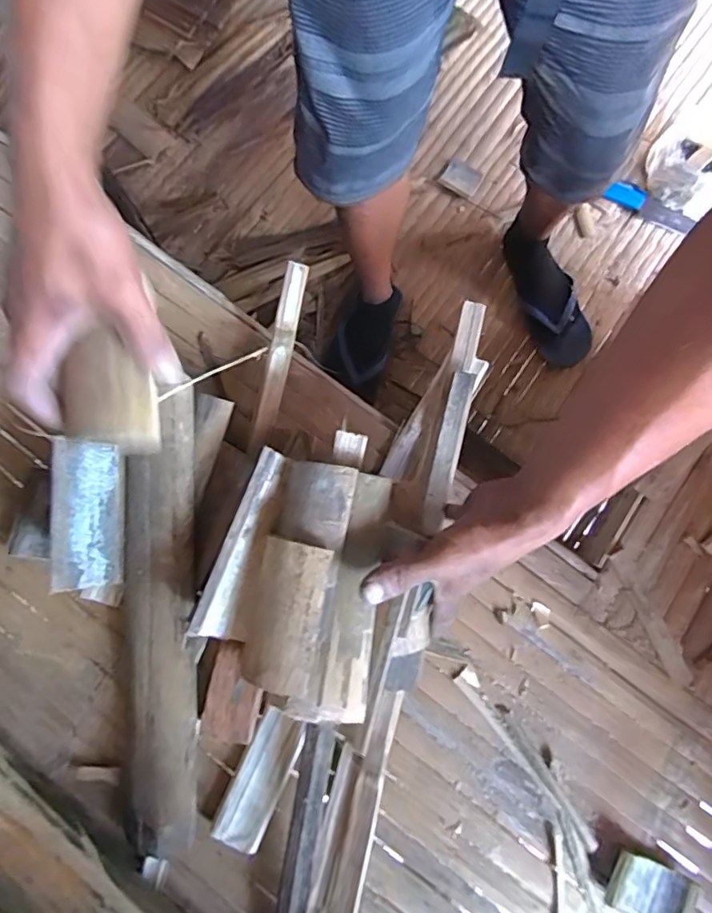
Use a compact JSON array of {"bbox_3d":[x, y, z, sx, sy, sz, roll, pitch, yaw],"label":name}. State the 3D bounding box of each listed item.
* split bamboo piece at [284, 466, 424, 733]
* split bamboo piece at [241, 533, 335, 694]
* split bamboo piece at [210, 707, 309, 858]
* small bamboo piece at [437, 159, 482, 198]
[{"bbox_3d":[0.001,0.104,0.408,0.054,0.022,0.179,13,83,2],"label":"split bamboo piece"},{"bbox_3d":[-0.052,0.114,0.405,0.061,0.019,0.104,13,88,24],"label":"split bamboo piece"},{"bbox_3d":[-0.080,0.269,0.467,0.041,0.006,0.108,24,79,4],"label":"split bamboo piece"},{"bbox_3d":[0.207,-0.554,1.113,0.073,0.014,0.073,29,80,5],"label":"small bamboo piece"}]

